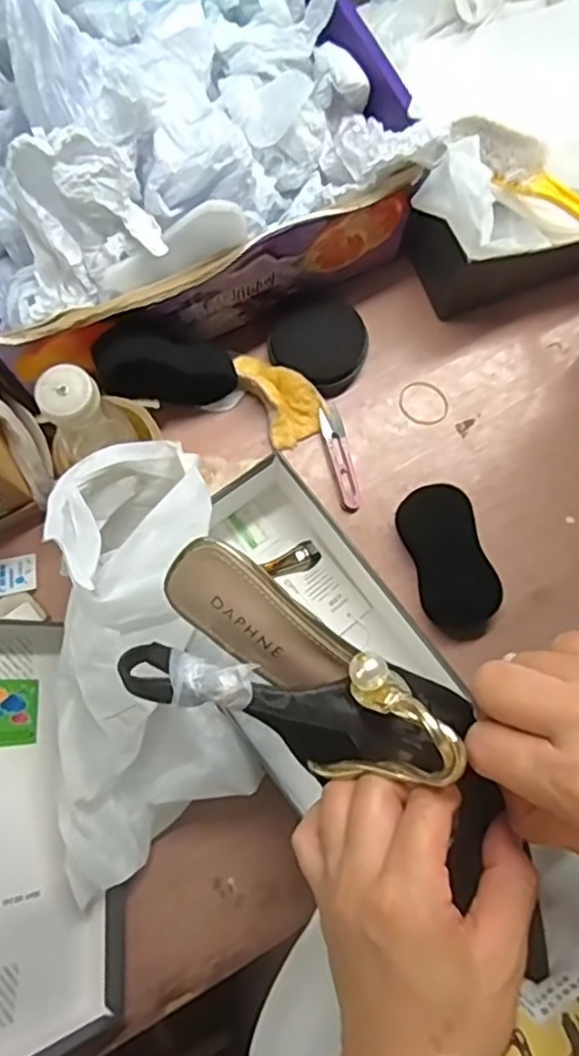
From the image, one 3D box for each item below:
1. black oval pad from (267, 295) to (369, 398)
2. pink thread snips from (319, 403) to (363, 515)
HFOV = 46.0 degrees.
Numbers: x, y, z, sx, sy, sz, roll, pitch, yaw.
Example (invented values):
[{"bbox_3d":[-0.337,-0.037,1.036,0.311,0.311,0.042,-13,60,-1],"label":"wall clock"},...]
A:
[{"bbox_3d":[0.030,-0.179,0.655,0.091,0.037,0.087,36,79,6],"label":"black oval pad"},{"bbox_3d":[0.049,-0.065,0.642,0.021,0.009,0.100,-13,78,-4],"label":"pink thread snips"}]

